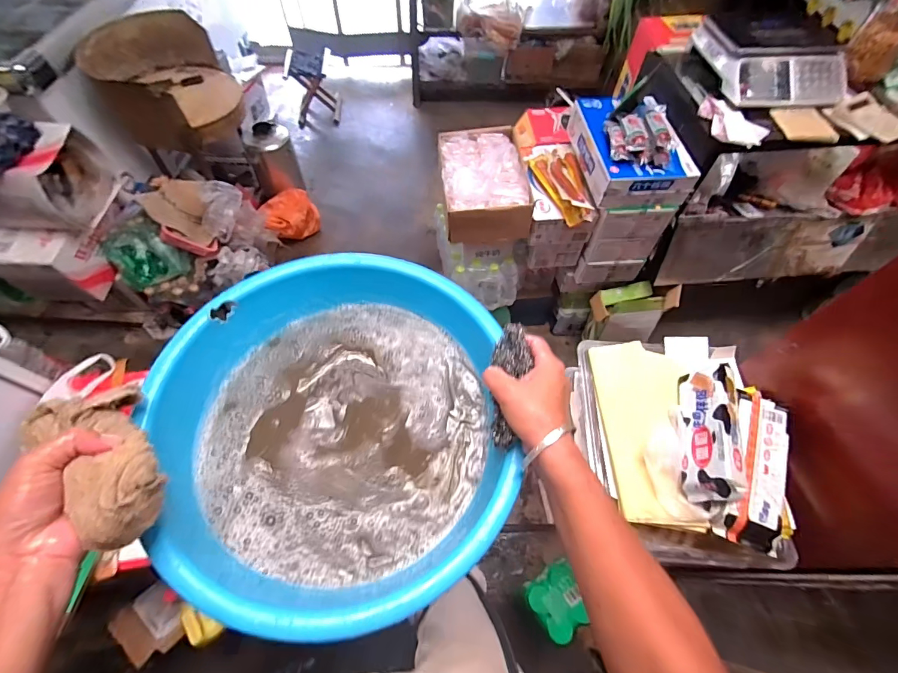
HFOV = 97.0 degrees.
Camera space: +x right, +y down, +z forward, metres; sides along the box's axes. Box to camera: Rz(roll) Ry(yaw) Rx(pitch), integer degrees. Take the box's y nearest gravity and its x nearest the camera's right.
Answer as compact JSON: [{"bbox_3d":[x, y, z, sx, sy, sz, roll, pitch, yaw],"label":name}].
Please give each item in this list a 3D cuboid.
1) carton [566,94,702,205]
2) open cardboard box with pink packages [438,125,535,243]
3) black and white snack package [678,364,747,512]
[{"bbox_3d":[0.544,-0.581,1.210,0.267,0.122,0.389,-2,60,-1],"label":"carton"},{"bbox_3d":[0.107,-0.515,1.287,0.254,0.139,0.403,-5,60,-3],"label":"open cardboard box with pink packages"},{"bbox_3d":[0.440,0.157,0.665,0.074,0.080,0.238,15,61,8],"label":"black and white snack package"}]

